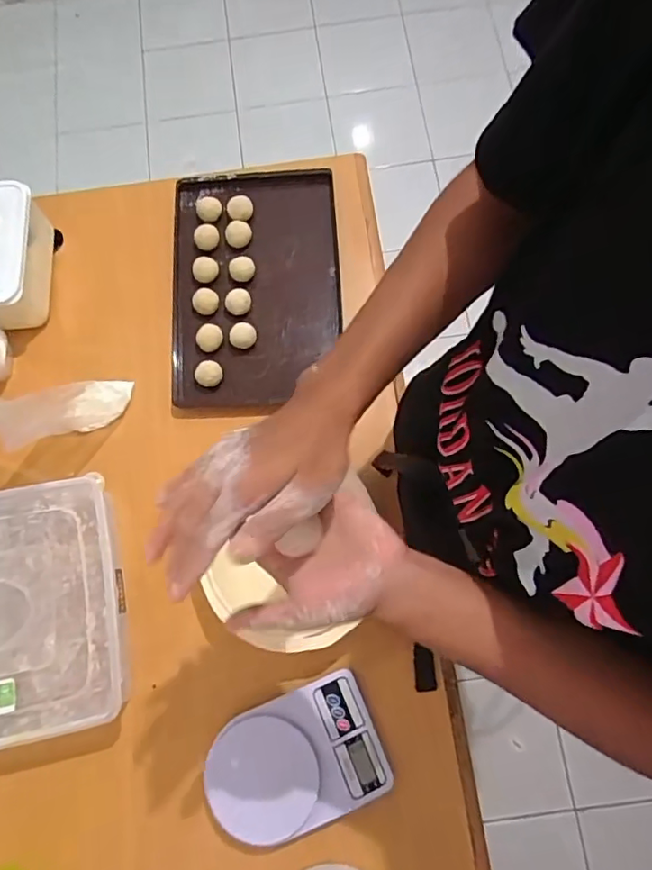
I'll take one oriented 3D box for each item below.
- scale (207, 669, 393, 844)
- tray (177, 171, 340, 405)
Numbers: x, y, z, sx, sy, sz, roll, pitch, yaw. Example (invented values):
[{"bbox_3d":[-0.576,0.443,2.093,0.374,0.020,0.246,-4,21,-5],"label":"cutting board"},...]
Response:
[{"bbox_3d":[-0.035,0.373,0.628,0.192,0.046,0.135,-21,76,-4],"label":"scale"},{"bbox_3d":[-0.102,-0.219,0.800,0.243,0.036,0.367,-3,75,1],"label":"tray"}]

